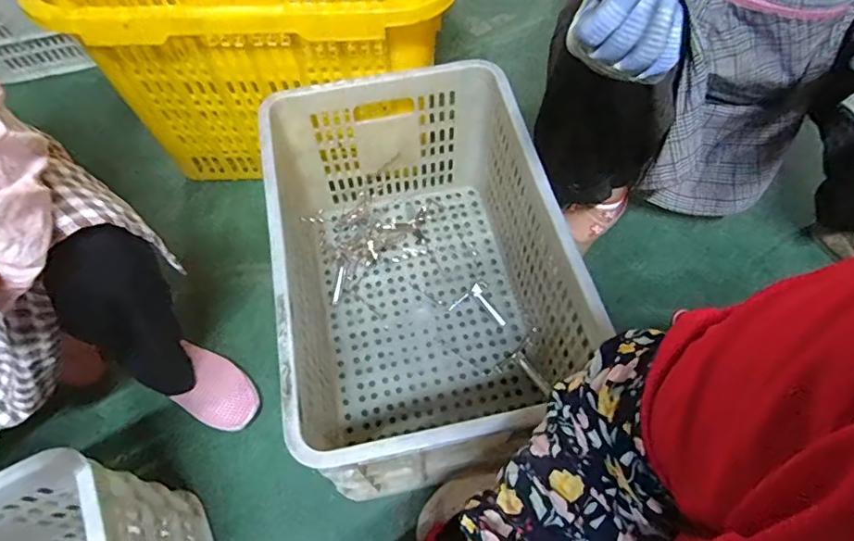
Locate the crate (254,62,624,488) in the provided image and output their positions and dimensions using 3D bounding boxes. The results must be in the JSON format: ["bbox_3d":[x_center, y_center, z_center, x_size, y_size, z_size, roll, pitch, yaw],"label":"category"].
[{"bbox_3d":[-0.014,0.005,0.757,0.353,0.278,0.514,-12,61,-6],"label":"crate"}]

